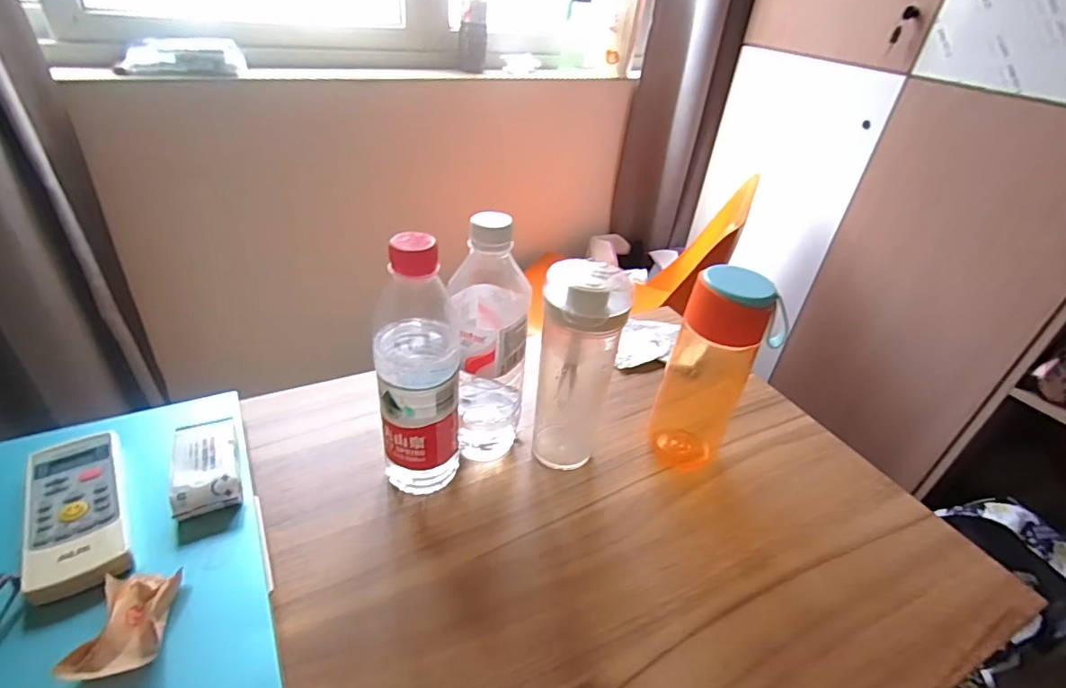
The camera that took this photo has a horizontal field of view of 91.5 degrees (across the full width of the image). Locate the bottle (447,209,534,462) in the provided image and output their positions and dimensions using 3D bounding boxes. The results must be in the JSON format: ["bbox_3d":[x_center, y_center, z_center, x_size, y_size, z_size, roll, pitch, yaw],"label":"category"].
[{"bbox_3d":[-0.036,0.001,0.444,0.060,0.228,0.073,1,36,-6],"label":"bottle"}]

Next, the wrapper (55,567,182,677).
[{"bbox_3d":[-0.247,0.168,0.316,0.045,0.014,0.059,-3,37,-12],"label":"wrapper"}]

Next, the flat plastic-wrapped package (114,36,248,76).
[{"bbox_3d":[-0.654,-0.533,0.966,0.209,0.053,0.066,-18,42,-28],"label":"flat plastic-wrapped package"}]

